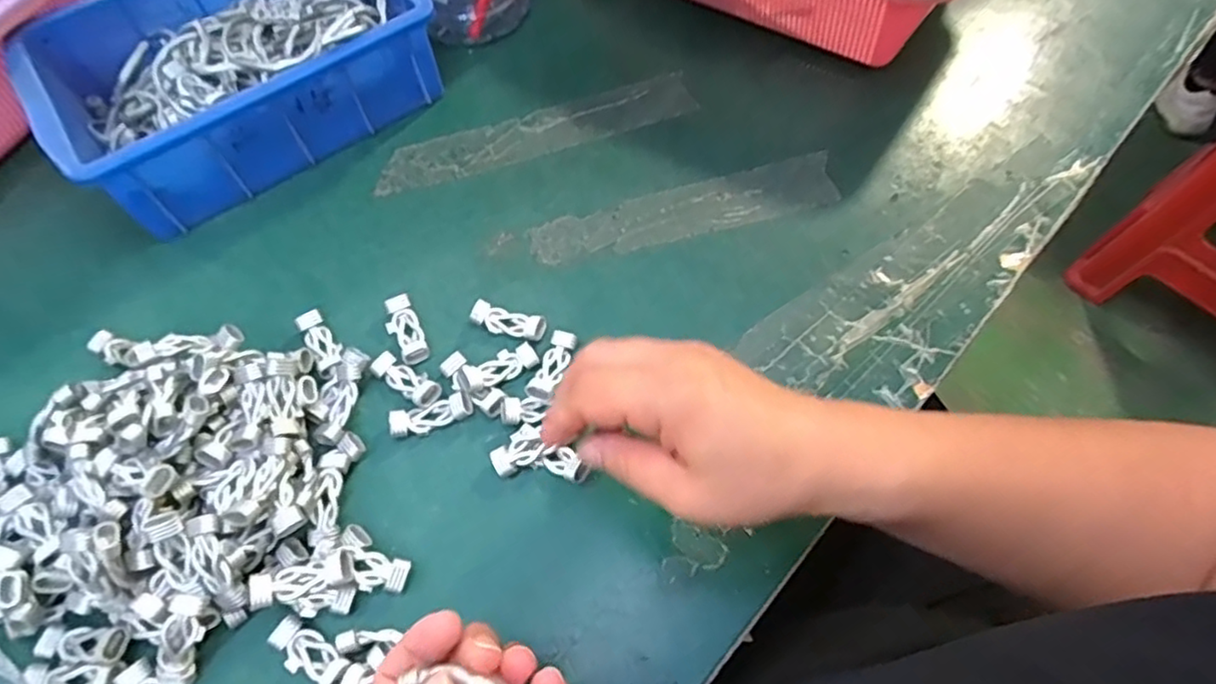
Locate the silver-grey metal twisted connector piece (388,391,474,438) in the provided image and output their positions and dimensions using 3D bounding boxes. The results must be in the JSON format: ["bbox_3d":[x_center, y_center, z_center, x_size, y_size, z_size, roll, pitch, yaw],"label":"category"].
[{"bbox_3d":[-0.096,0.040,0.352,0.044,0.009,0.016,-16,61,-6],"label":"silver-grey metal twisted connector piece"}]

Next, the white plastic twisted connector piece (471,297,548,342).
[{"bbox_3d":[-0.058,-0.012,0.379,0.043,0.008,0.017,17,62,12],"label":"white plastic twisted connector piece"}]

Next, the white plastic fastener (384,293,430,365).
[{"bbox_3d":[-0.119,-0.007,0.380,0.018,0.008,0.045,-25,62,-11],"label":"white plastic fastener"}]

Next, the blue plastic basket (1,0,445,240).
[{"bbox_3d":[-0.260,-0.198,0.462,0.237,0.076,0.170,-34,64,-16],"label":"blue plastic basket"}]

